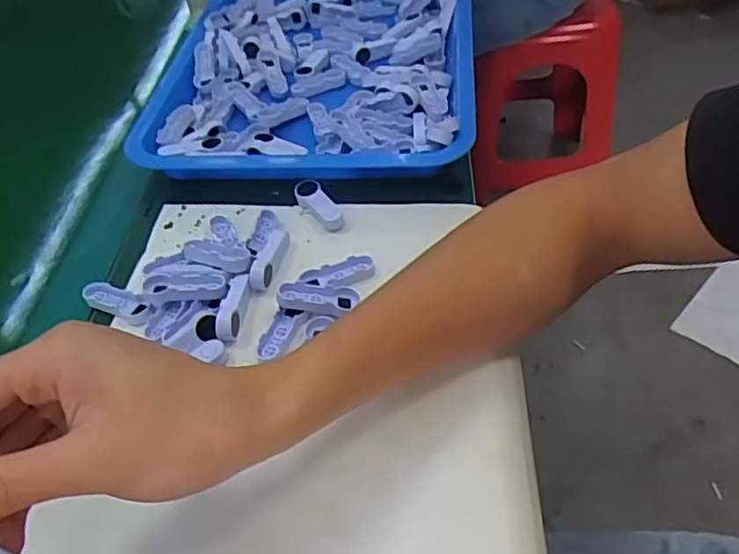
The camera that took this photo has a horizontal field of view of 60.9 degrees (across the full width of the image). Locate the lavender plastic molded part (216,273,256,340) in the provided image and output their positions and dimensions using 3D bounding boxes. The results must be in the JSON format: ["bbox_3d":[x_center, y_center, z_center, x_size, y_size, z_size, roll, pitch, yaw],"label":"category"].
[{"bbox_3d":[-0.082,0.018,0.382,0.014,0.012,0.043,4,47,6],"label":"lavender plastic molded part"}]

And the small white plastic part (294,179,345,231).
[{"bbox_3d":[-0.036,-0.051,0.445,0.019,0.015,0.050,-24,50,-19],"label":"small white plastic part"}]

